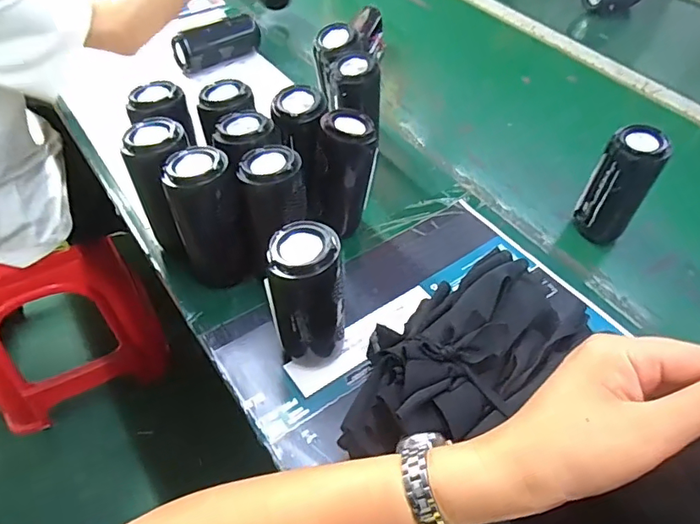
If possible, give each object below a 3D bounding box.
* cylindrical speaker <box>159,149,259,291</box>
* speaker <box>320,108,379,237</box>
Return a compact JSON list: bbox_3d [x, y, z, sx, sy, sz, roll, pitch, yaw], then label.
[{"bbox_3d":[-0.141,-0.036,0.509,0.066,0.152,0.070,3,49,-3],"label":"cylindrical speaker"},{"bbox_3d":[-0.005,-0.099,0.570,0.055,0.134,0.057,3,49,-3],"label":"speaker"}]

